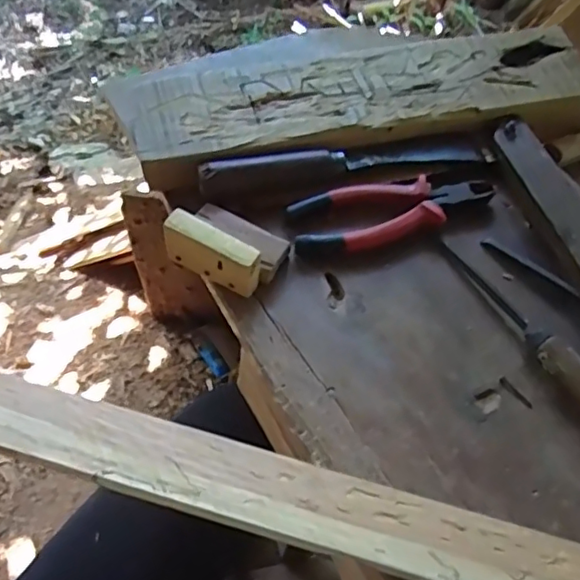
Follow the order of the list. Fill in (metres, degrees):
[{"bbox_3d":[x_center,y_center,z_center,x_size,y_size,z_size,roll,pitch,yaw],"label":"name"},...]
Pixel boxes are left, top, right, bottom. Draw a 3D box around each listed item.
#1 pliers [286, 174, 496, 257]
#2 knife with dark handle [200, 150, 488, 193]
[{"bbox_3d":[0.093,-0.072,0.515,0.192,0.013,0.061,-16,62,-13],"label":"pliers"},{"bbox_3d":[0.047,-0.114,0.524,0.253,0.026,0.023,-11,61,-11],"label":"knife with dark handle"}]

